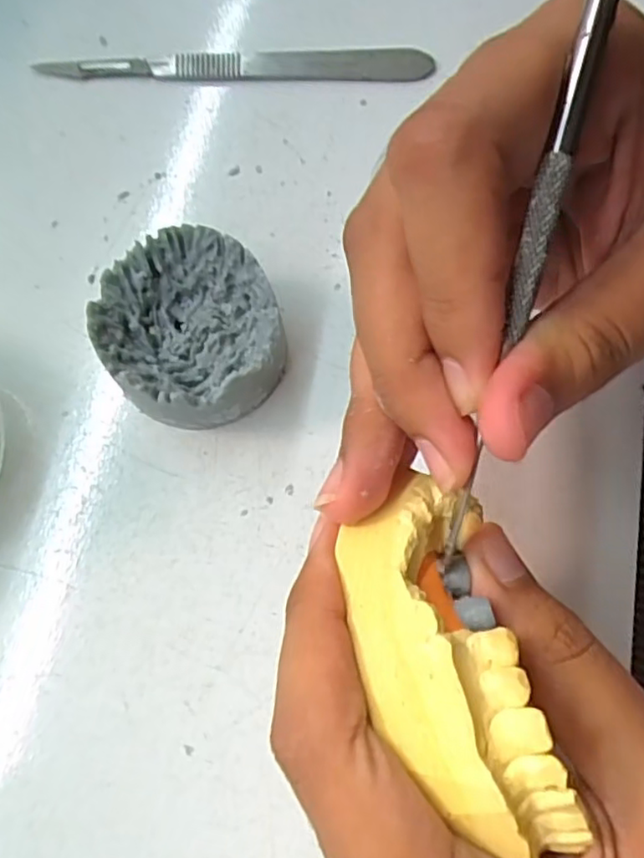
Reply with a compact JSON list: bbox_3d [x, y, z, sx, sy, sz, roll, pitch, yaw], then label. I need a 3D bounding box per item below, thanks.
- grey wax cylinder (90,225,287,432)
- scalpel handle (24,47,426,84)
[{"bbox_3d":[-0.037,-0.027,0.183,0.048,0.028,0.052,-1,74,3],"label":"grey wax cylinder"},{"bbox_3d":[-0.030,-0.129,0.225,0.136,0.004,0.013,-1,74,3],"label":"scalpel handle"}]

